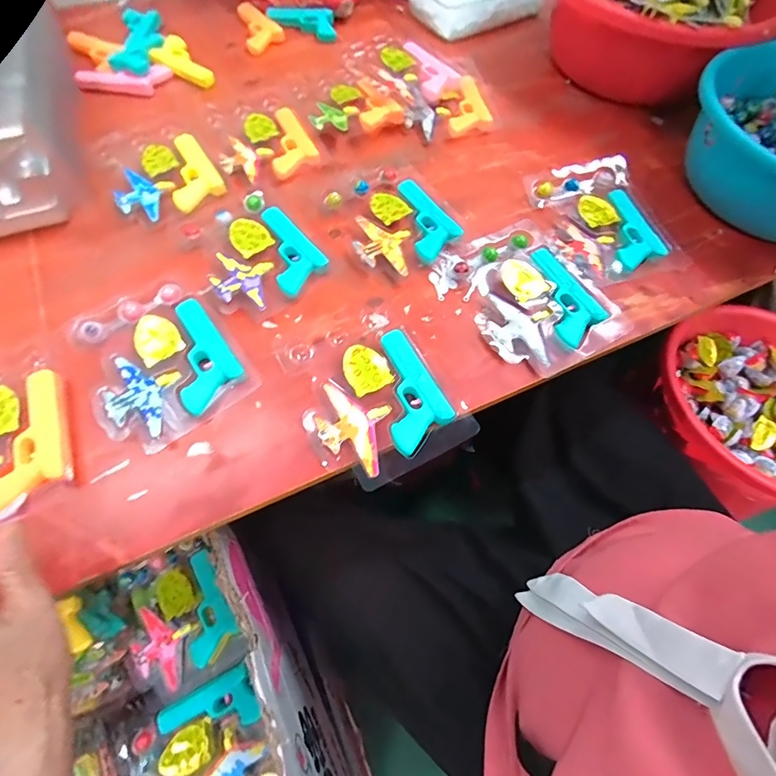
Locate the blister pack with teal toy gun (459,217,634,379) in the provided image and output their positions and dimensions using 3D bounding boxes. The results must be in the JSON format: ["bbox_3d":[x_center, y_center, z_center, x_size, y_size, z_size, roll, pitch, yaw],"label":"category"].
[{"bbox_3d":[0.153,-0.105,0.456,0.149,0.015,0.172,-30,68,-15],"label":"blister pack with teal toy gun"}]

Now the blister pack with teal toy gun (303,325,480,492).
[{"bbox_3d":[-0.008,0.015,0.397,0.126,0.015,0.137,-28,68,-14],"label":"blister pack with teal toy gun"}]

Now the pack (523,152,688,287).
[{"bbox_3d":[0.249,-0.203,0.496,0.127,0.032,0.169,-13,65,-8],"label":"pack"}]

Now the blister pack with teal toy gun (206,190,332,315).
[{"bbox_3d":[-0.149,-0.148,0.468,0.124,0.011,0.147,-39,70,-18],"label":"blister pack with teal toy gun"}]

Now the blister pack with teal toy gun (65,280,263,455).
[{"bbox_3d":[-0.221,-0.031,0.412,0.132,0.016,0.163,-35,69,-17],"label":"blister pack with teal toy gun"}]

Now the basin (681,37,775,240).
[{"bbox_3d":[0.453,-0.272,0.497,0.233,0.099,0.230,0,64,-1],"label":"basin"}]

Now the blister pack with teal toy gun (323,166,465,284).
[{"bbox_3d":[0.002,-0.202,0.500,0.128,0.015,0.159,-34,69,-16],"label":"blister pack with teal toy gun"}]

